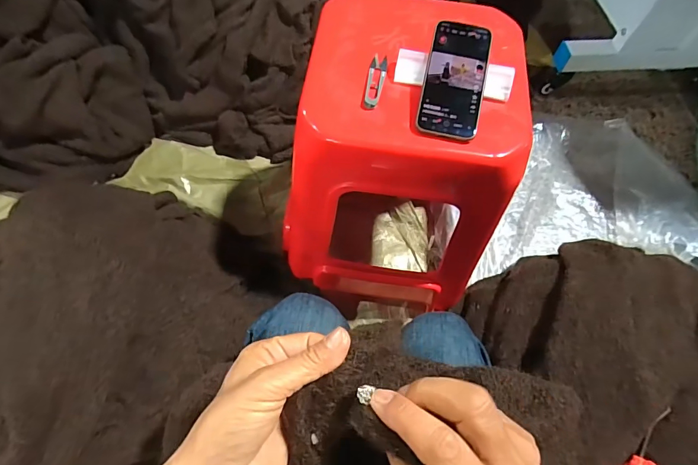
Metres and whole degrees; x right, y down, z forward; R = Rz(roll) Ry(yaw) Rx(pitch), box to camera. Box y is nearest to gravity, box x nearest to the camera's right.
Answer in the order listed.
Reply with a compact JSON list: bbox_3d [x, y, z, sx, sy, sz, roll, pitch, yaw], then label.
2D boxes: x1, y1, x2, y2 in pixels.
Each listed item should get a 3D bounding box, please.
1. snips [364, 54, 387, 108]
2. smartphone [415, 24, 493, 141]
[{"bbox_3d":[0.035,-0.201,0.530,0.022,0.005,0.097,11,64,2],"label":"snips"},{"bbox_3d":[0.135,-0.196,0.508,0.075,0.010,0.159,12,78,3],"label":"smartphone"}]

